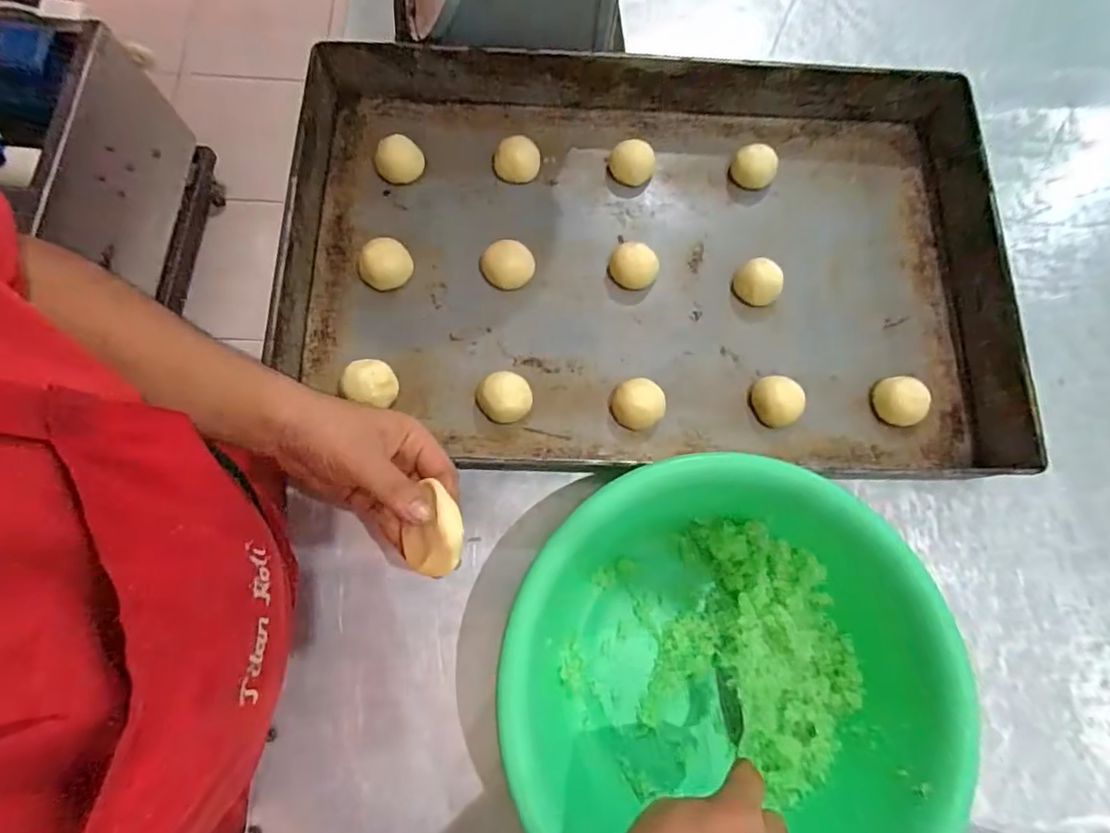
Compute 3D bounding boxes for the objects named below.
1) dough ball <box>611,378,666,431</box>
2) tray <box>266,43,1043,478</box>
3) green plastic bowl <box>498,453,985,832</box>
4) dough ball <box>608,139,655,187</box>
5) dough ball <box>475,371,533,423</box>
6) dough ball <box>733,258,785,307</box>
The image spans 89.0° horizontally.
[{"bbox_3d":[0.078,-0.011,0.527,0.047,0.029,0.043,0,75,0],"label":"dough ball"},{"bbox_3d":[0.089,-0.159,0.553,0.676,0.063,0.422,1,75,0],"label":"tray"},{"bbox_3d":[0.117,0.195,0.424,0.300,0.113,0.298,0,75,0],"label":"green plastic bowl"},{"bbox_3d":[0.081,-0.266,0.595,0.043,0.029,0.040,0,75,0],"label":"dough ball"},{"bbox_3d":[-0.047,-0.018,0.523,0.047,0.032,0.045,0,75,0],"label":"dough ball"},{"bbox_3d":[0.203,-0.133,0.567,0.039,0.032,0.045,-43,79,-10],"label":"dough ball"}]

